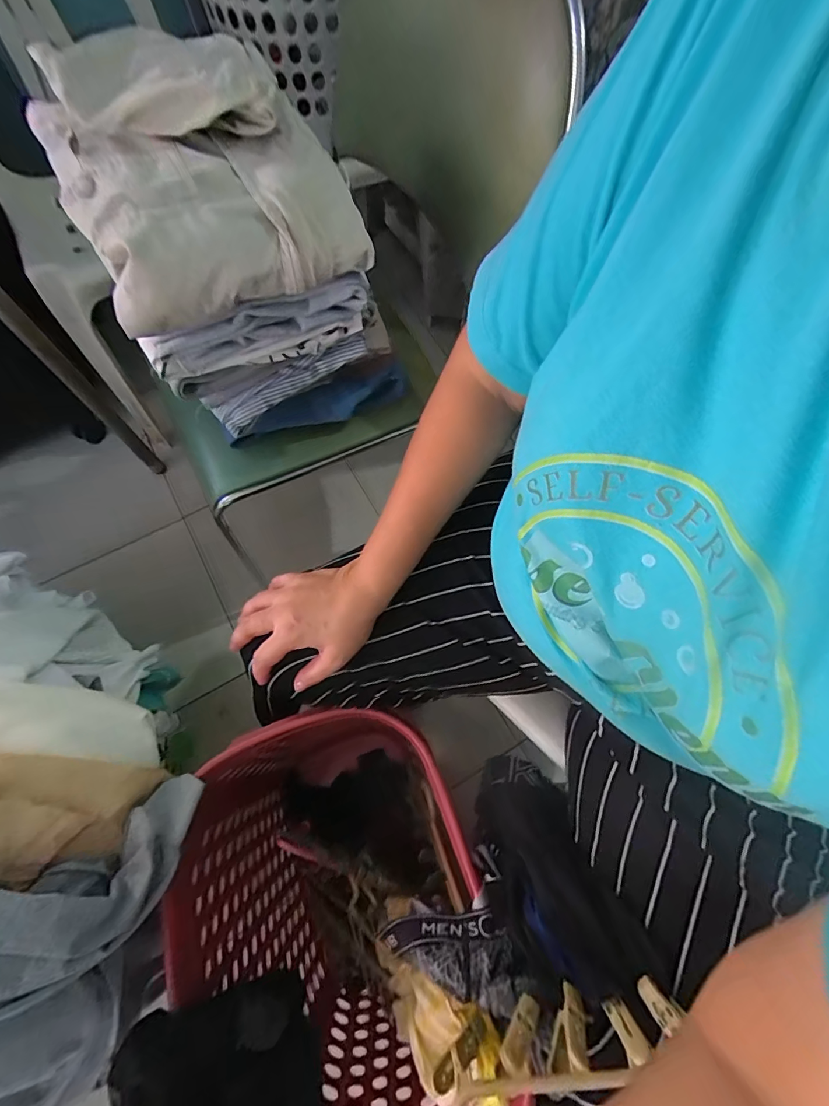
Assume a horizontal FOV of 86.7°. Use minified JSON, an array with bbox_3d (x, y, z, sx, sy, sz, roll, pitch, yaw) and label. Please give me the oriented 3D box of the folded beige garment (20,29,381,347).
[{"bbox_3d":[-0.187,-0.336,0.375,0.217,0.103,0.240,-26,72,-11],"label":"folded beige garment"}]

